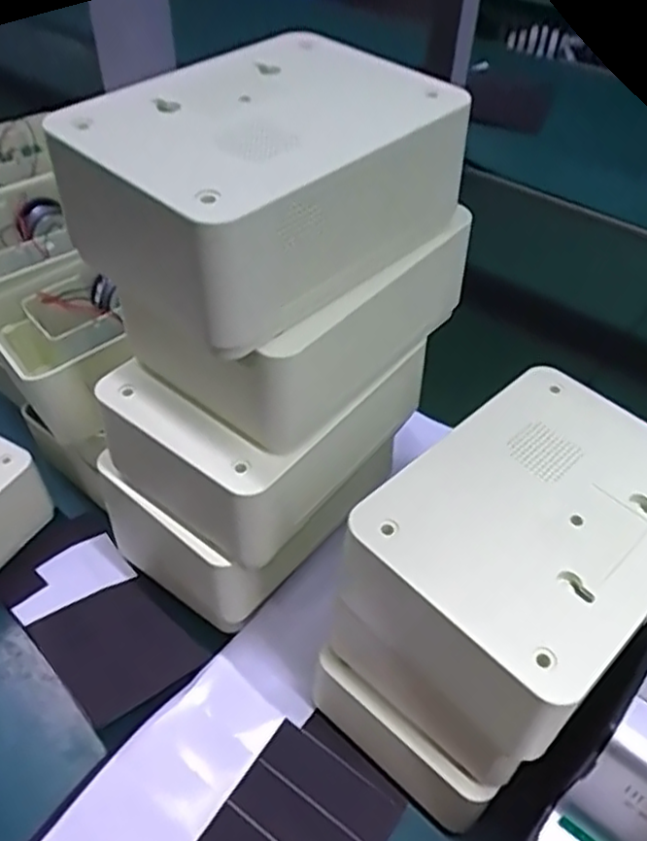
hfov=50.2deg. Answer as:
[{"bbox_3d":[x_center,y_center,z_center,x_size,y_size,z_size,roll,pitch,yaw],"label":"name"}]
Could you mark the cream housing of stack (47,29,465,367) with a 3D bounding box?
[{"bbox_3d":[-0.024,-0.094,0.276,0.147,0.062,0.102,-33,55,-29],"label":"cream housing of stack"}]

